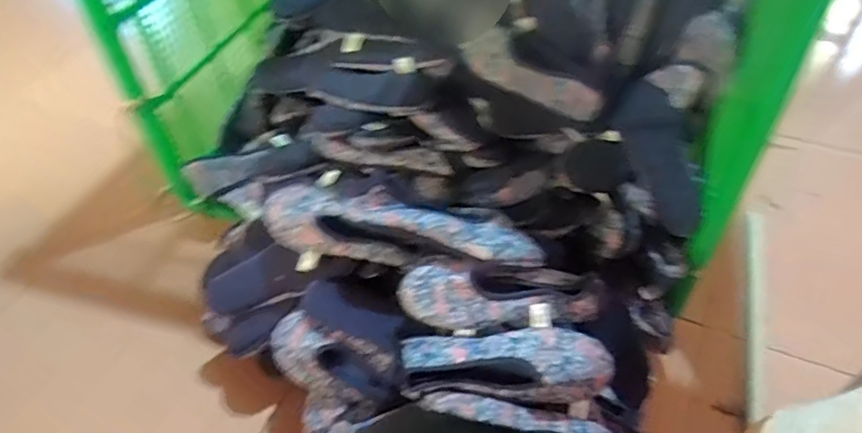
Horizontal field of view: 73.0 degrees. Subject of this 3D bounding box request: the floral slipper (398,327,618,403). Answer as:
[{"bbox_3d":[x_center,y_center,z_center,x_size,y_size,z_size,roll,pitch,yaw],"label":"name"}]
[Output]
[{"bbox_3d":[0.089,0.180,0.714,0.253,0.055,0.073,0,47,2],"label":"floral slipper"}]

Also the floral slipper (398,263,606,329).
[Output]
[{"bbox_3d":[0.092,0.107,0.752,0.259,0.059,0.080,2,48,5],"label":"floral slipper"}]

